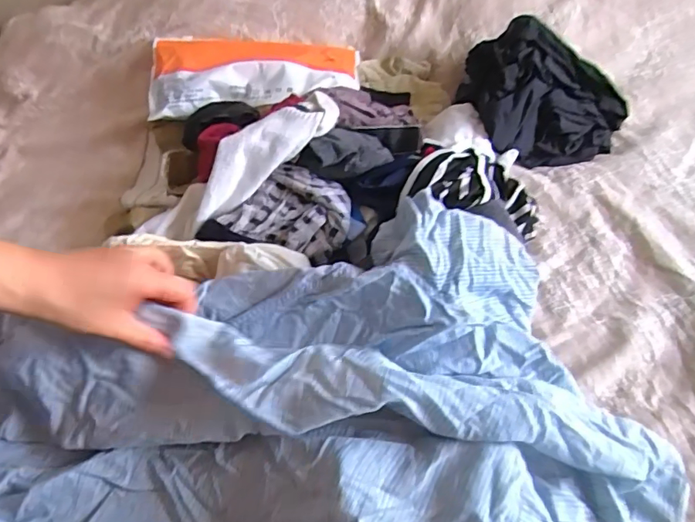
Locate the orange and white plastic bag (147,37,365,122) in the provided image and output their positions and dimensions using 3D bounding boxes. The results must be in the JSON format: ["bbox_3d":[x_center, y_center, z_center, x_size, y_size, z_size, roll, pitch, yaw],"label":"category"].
[{"bbox_3d":[-0.120,-0.247,0.649,0.260,0.032,0.134,-4,53,1],"label":"orange and white plastic bag"}]

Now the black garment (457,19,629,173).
[{"bbox_3d":[0.242,-0.215,0.626,0.200,0.105,0.159,-12,53,-5],"label":"black garment"}]

